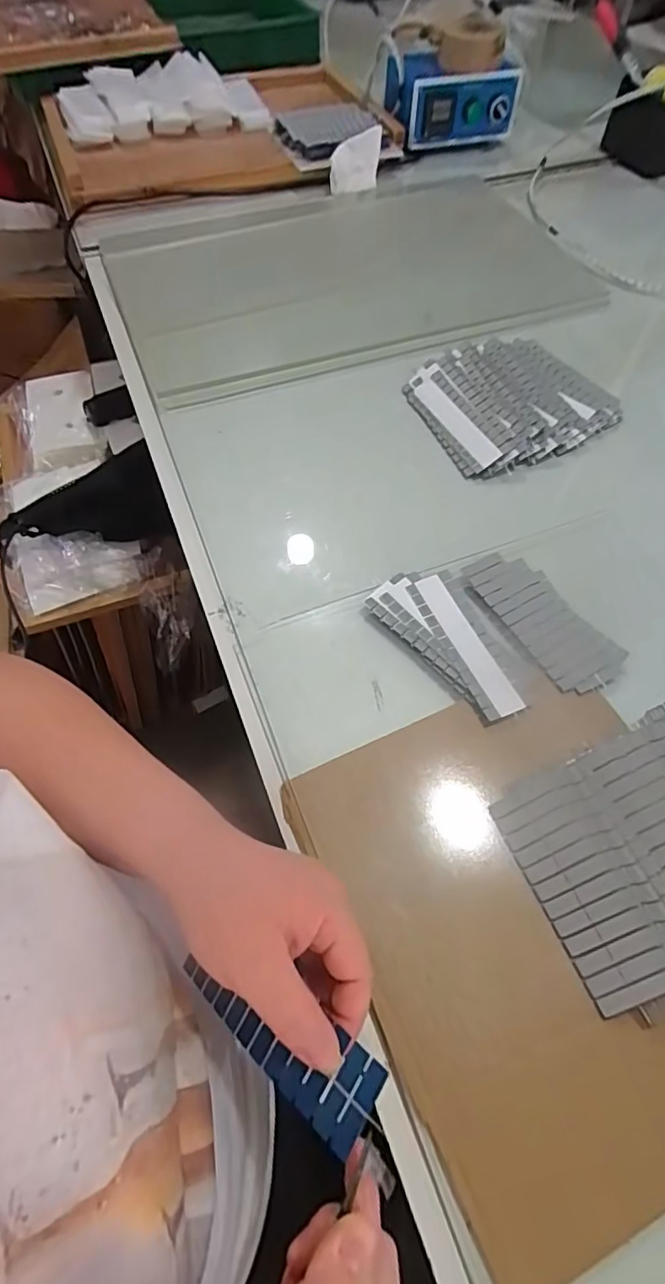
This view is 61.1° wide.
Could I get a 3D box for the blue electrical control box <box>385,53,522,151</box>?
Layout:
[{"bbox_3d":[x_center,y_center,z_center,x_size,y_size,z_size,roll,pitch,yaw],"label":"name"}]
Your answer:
[{"bbox_3d":[0.182,-0.828,0.855,0.184,0.082,0.101,-13,62,-10],"label":"blue electrical control box"}]

